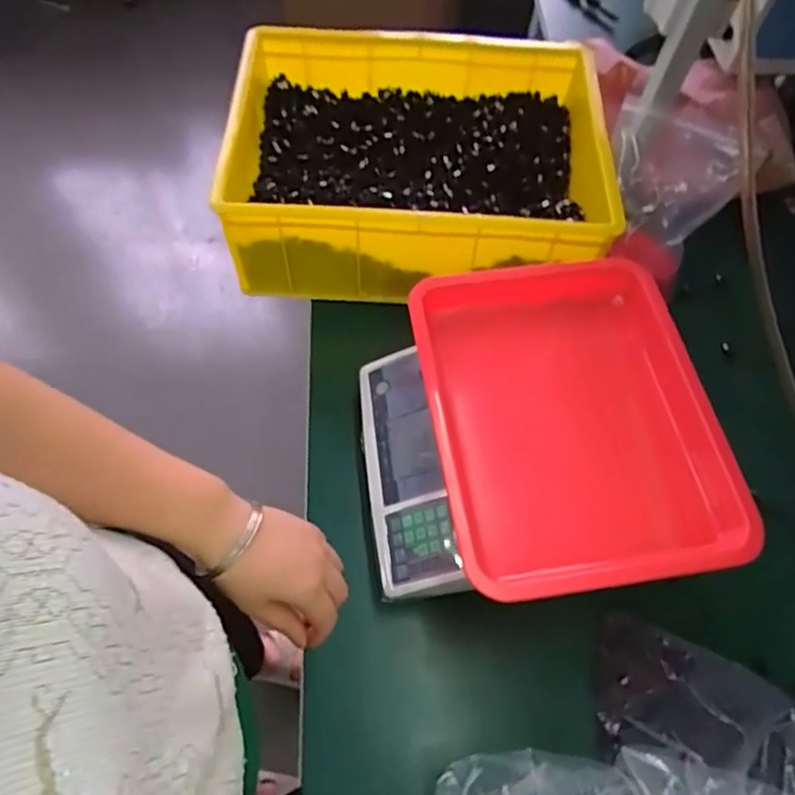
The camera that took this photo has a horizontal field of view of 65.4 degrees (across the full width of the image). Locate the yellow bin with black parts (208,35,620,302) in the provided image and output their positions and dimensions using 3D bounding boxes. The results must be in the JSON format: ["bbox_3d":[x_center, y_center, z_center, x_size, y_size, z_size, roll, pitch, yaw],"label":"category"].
[{"bbox_3d":[0.030,-0.320,0.841,0.479,0.141,0.349,2,62,-1],"label":"yellow bin with black parts"}]

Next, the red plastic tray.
[{"bbox_3d":[0.174,0.026,0.623,0.272,0.091,0.330,-7,62,-6],"label":"red plastic tray"}]

